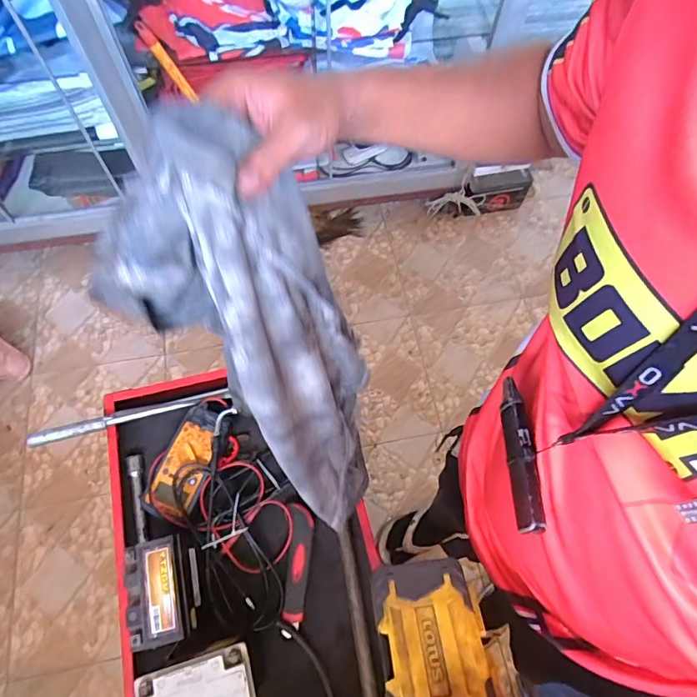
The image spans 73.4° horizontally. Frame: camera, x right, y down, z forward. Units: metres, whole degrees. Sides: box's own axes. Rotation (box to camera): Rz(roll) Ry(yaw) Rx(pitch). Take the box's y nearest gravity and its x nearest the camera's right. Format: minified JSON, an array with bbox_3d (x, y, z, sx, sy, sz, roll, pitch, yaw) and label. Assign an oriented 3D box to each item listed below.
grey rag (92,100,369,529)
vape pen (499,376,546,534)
[{"bbox_3d":[-0.062,0.017,0.429,0.143,0.432,0.075,-41,49,-20],"label":"grey rag"},{"bbox_3d":[0.129,0.075,0.350,0.015,0.021,0.116,4,66,-1],"label":"vape pen"}]

